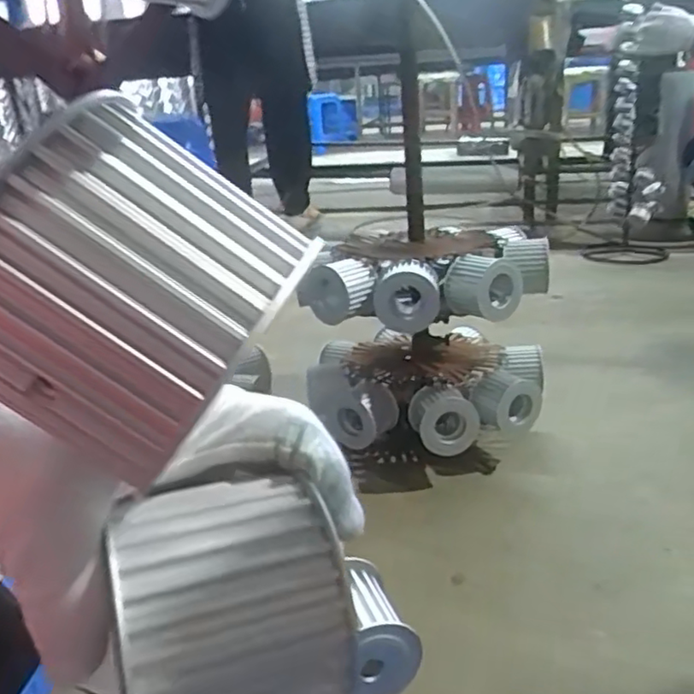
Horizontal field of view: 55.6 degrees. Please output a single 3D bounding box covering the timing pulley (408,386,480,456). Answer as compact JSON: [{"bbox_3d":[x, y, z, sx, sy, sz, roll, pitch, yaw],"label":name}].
[{"bbox_3d":[0.124,0.092,0.852,0.082,0.071,0.062,-7,21,-7],"label":"timing pulley"}]

